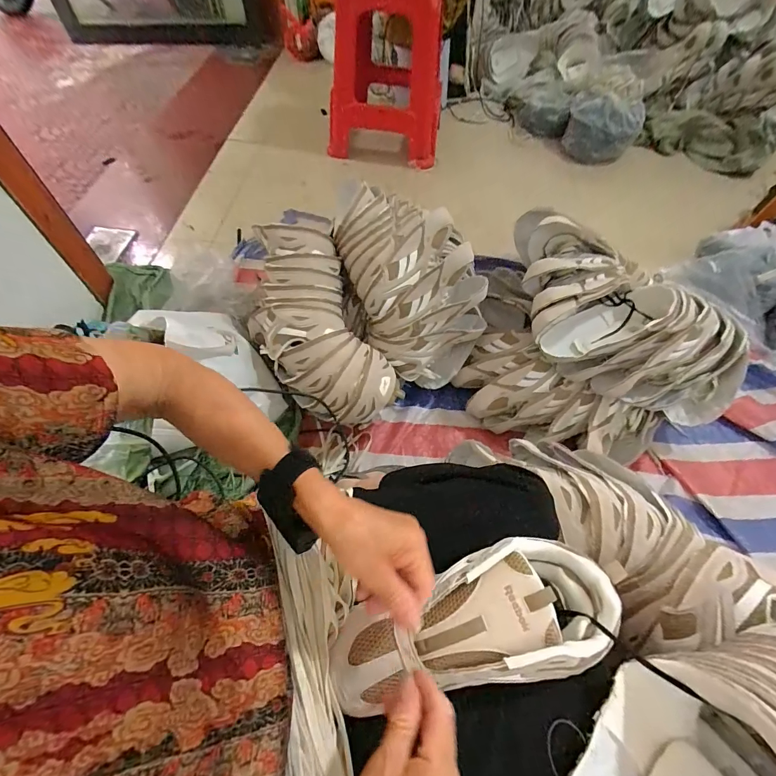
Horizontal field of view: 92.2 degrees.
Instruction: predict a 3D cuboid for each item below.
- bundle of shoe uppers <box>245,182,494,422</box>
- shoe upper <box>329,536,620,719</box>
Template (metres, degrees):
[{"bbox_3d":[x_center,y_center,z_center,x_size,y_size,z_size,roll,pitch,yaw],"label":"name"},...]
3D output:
[{"bbox_3d":[-0.055,-0.174,0.764,0.402,0.236,0.380,1,58,-2],"label":"bundle of shoe uppers"},{"bbox_3d":[0.071,0.204,0.323,0.245,0.053,0.099,-17,60,-2],"label":"shoe upper"}]

